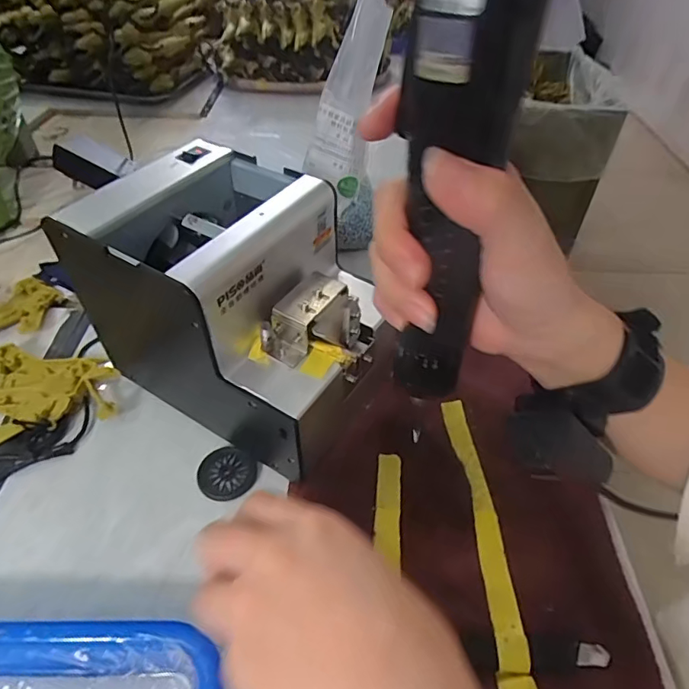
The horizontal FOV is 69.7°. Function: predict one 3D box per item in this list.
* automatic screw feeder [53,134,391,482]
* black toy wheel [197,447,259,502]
[{"bbox_3d":[-0.076,-0.028,0.339,0.199,0.142,0.137,24,50,19],"label":"automatic screw feeder"},{"bbox_3d":[-0.078,0.086,0.331,0.039,0.005,0.035,13,47,10],"label":"black toy wheel"}]

